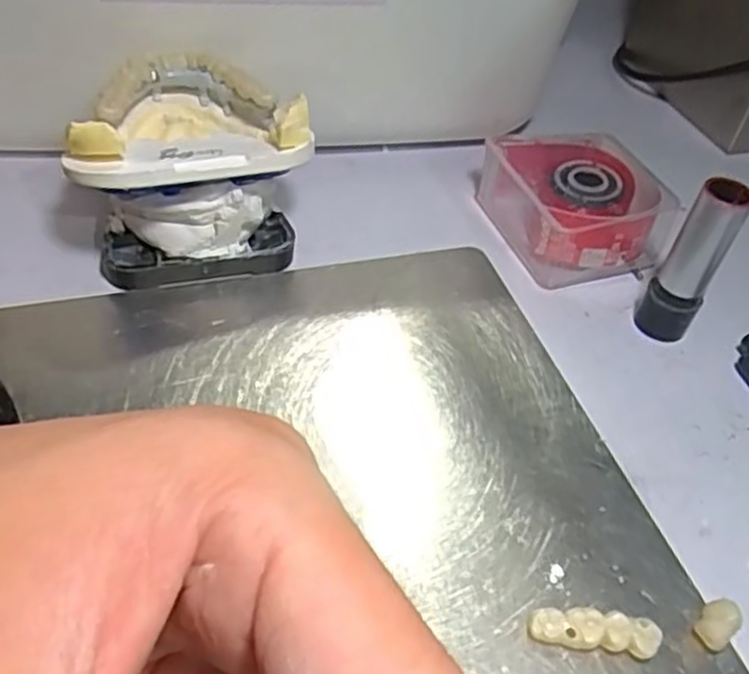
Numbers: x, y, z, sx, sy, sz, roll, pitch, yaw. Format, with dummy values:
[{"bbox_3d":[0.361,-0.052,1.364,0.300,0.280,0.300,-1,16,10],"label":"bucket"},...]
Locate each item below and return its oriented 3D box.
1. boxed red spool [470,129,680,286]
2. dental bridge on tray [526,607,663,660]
[{"bbox_3d":[0.078,-0.053,0.293,0.055,0.030,0.059,-9,48,-14],"label":"boxed red spool"},{"bbox_3d":[0.054,0.073,0.184,0.031,0.008,0.009,10,46,3],"label":"dental bridge on tray"}]

